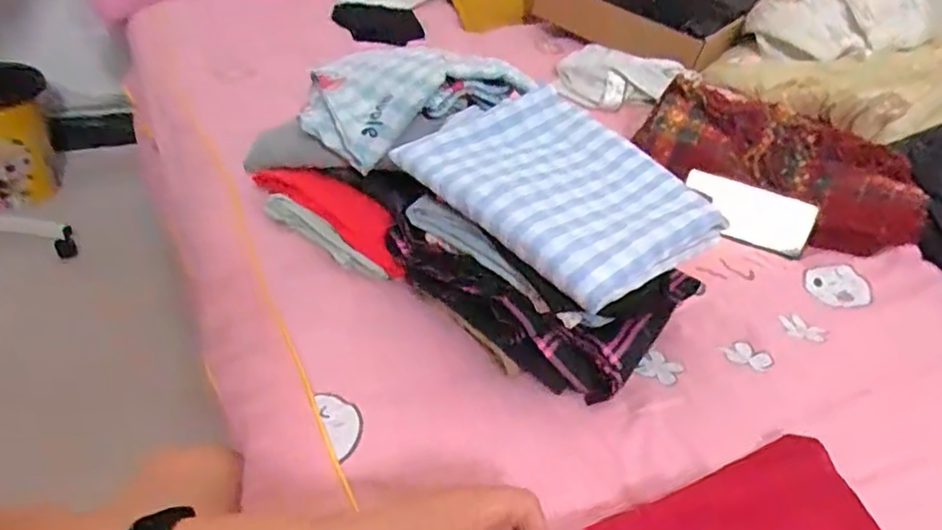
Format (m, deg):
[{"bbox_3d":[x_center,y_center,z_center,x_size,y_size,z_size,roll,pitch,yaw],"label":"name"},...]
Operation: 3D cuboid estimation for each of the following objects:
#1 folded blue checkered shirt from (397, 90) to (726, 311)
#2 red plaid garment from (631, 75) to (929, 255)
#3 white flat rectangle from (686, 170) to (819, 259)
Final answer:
[{"bbox_3d":[0.076,-0.073,0.551,0.188,0.045,0.242,-24,46,-31],"label":"folded blue checkered shirt"},{"bbox_3d":[0.398,-0.142,0.829,0.352,0.090,0.198,21,38,19],"label":"red plaid garment"},{"bbox_3d":[0.343,-0.063,0.776,0.153,0.009,0.075,19,78,11],"label":"white flat rectangle"}]

